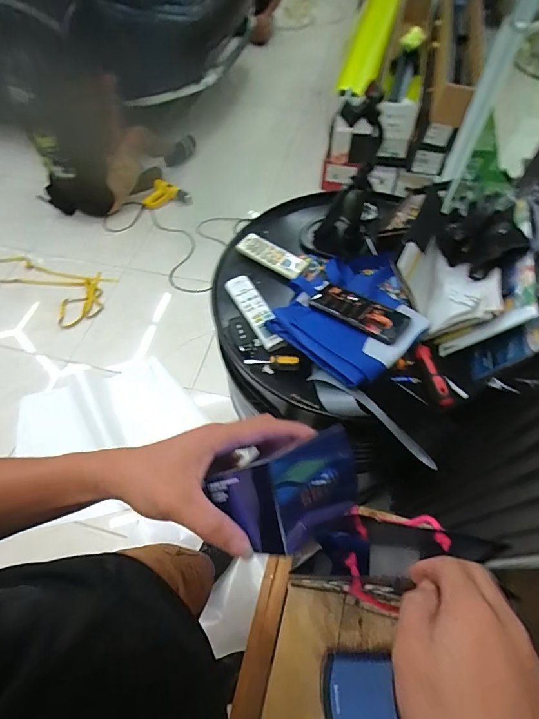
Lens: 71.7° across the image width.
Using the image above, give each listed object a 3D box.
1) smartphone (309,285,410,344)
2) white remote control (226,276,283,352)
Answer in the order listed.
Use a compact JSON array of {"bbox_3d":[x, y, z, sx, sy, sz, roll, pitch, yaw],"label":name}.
[{"bbox_3d":[0.155,-0.084,0.649,0.165,0.014,0.078,30,55,22],"label":"smartphone"},{"bbox_3d":[-0.028,-0.093,0.698,0.049,0.015,0.174,-34,61,3],"label":"white remote control"}]

